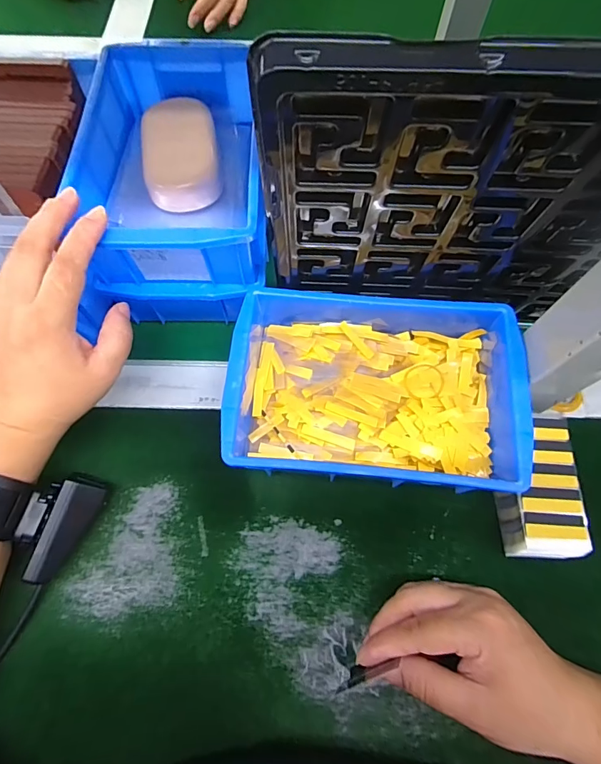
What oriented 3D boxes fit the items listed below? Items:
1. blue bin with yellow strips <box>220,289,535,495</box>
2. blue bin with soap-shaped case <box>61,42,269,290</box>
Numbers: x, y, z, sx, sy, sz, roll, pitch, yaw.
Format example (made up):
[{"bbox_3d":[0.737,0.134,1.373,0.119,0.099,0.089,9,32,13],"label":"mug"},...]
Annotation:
[{"bbox_3d":[0.052,0.006,0.316,0.197,0.068,0.133,5,68,2],"label":"blue bin with yellow strips"},{"bbox_3d":[-0.096,-0.167,0.324,0.121,0.062,0.197,-3,68,-1],"label":"blue bin with soap-shaped case"}]

